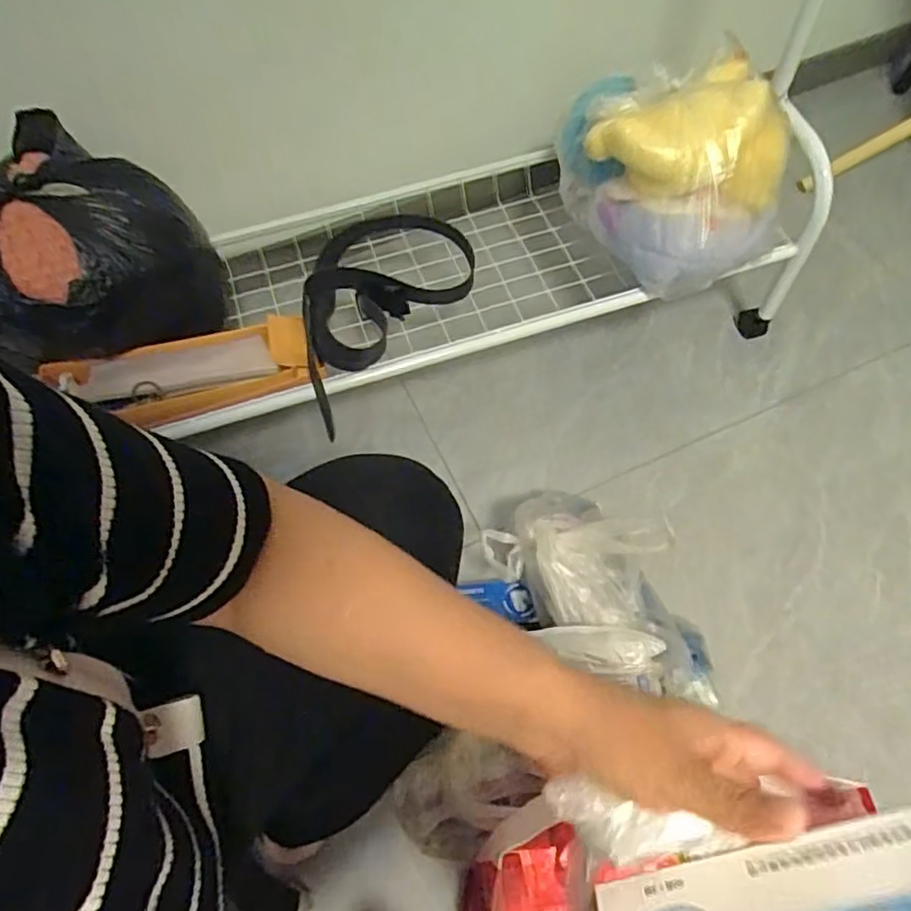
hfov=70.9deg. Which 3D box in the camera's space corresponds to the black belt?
[{"bbox_3d":[-0.085,-0.199,0.824,0.219,0.081,0.322,-4,61,0],"label":"black belt"}]

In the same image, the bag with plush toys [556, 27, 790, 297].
[{"bbox_3d":[0.265,-0.342,0.771,0.190,0.170,0.249,-21,63,-9],"label":"bag with plush toys"}]

